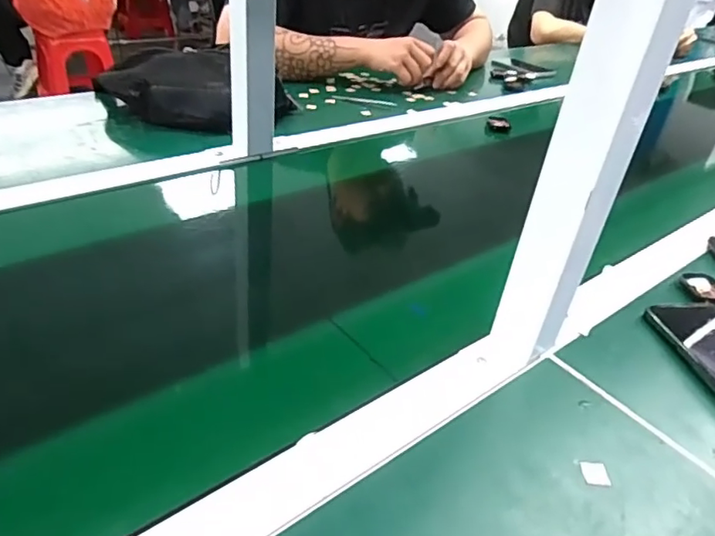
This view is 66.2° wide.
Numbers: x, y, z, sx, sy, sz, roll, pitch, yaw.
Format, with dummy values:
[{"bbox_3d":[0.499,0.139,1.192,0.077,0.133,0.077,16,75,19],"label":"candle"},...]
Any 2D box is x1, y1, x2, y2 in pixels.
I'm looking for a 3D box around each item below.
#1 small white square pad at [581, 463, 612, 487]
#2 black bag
[{"bbox_3d":[0.159,0.137,0.365,0.017,0.004,0.016,1,42,0],"label":"small white square pad"},{"bbox_3d":[-0.237,-0.263,0.802,0.279,0.088,0.137,1,35,-7],"label":"black bag"}]

